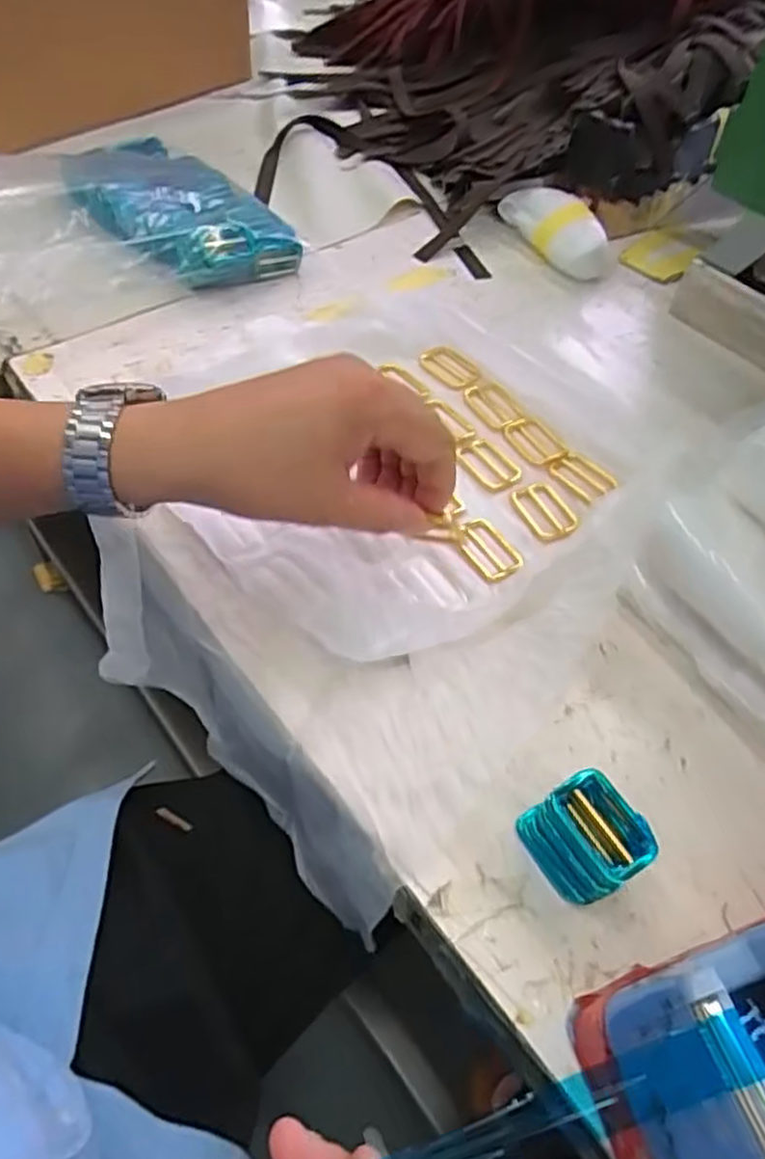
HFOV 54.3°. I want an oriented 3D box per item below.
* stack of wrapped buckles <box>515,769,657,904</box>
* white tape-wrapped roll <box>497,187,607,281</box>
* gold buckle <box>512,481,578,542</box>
[{"bbox_3d":[0.089,0.114,0.330,0.035,0.042,0.047,-29,59,-23],"label":"stack of wrapped buckles"},{"bbox_3d":[0.156,-0.317,0.670,0.052,0.041,0.118,-30,60,-24],"label":"white tape-wrapped roll"},{"bbox_3d":[0.102,-0.043,0.469,0.029,0.005,0.039,-25,73,-6],"label":"gold buckle"}]

